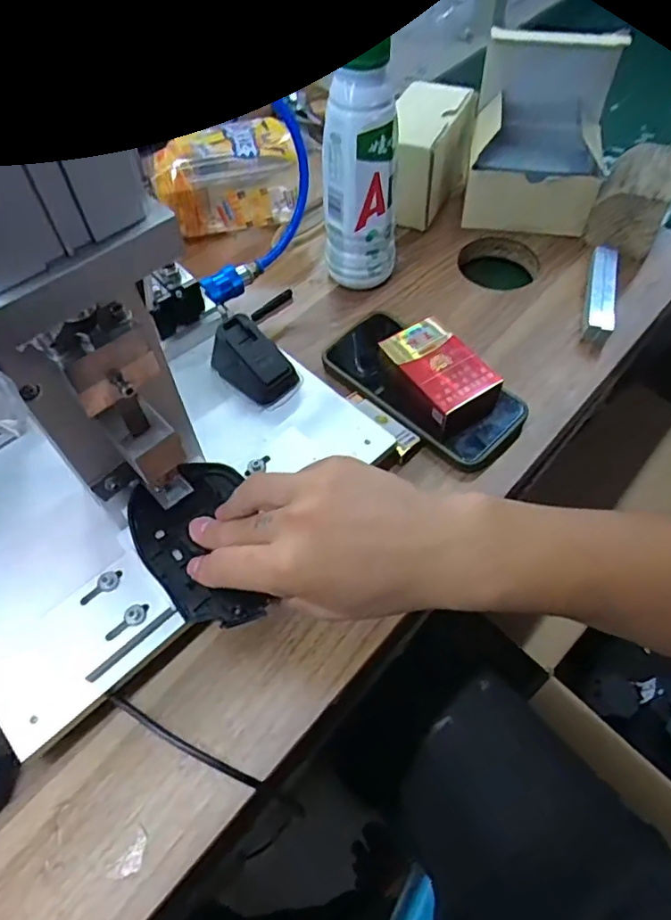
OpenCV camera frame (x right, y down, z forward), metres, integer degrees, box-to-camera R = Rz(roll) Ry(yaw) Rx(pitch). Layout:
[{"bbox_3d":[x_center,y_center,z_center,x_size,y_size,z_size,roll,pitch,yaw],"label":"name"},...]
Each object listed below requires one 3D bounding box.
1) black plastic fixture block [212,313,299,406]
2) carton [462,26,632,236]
[{"bbox_3d":[-0.064,-0.077,0.440,0.064,0.039,0.038,39,66,23],"label":"black plastic fixture block"},{"bbox_3d":[0.192,-0.308,0.550,0.113,0.147,0.119,8,58,6],"label":"carton"}]

